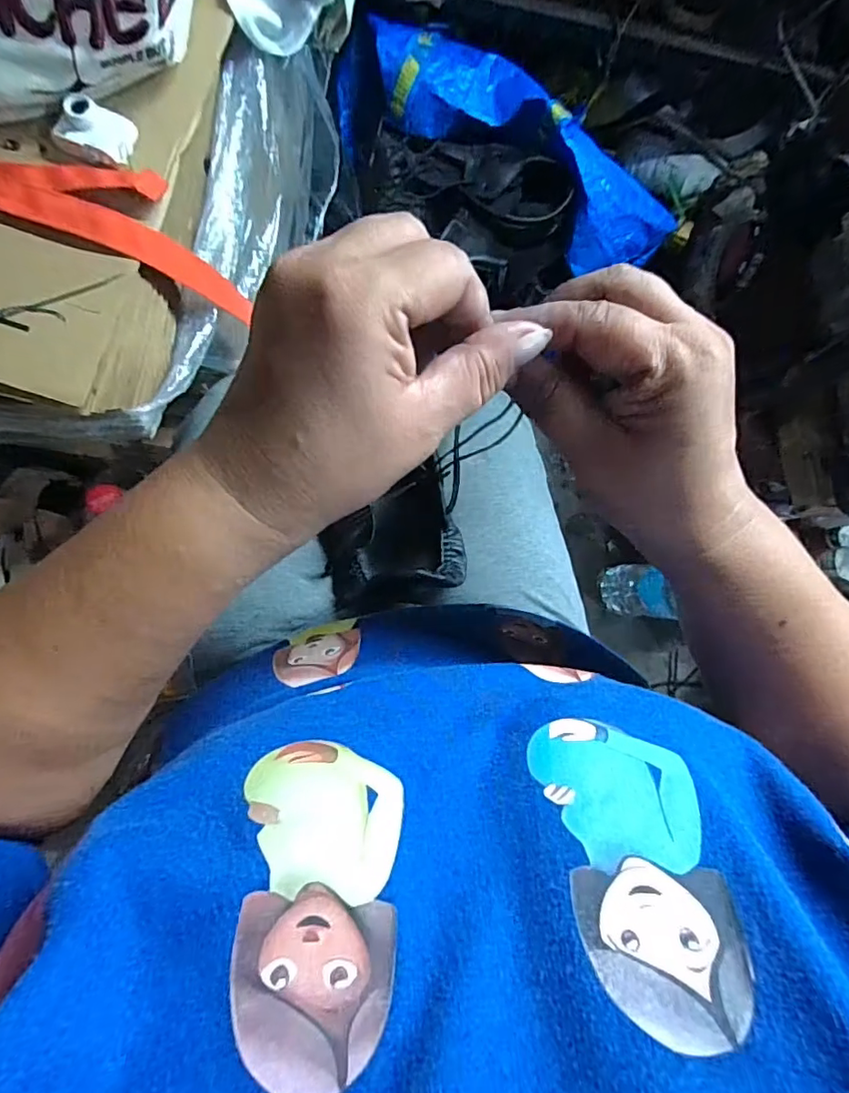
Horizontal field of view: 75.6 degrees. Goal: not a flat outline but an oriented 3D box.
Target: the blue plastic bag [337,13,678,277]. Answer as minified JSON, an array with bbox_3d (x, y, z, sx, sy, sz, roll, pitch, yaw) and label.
[{"bbox_3d":[0.105,-0.497,0.694,0.468,0.103,0.143,24,84,-7],"label":"blue plastic bag"}]

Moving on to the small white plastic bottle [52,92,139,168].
[{"bbox_3d":[-0.208,-0.260,0.342,0.042,0.016,0.031,14,85,-8],"label":"small white plastic bottle"}]

